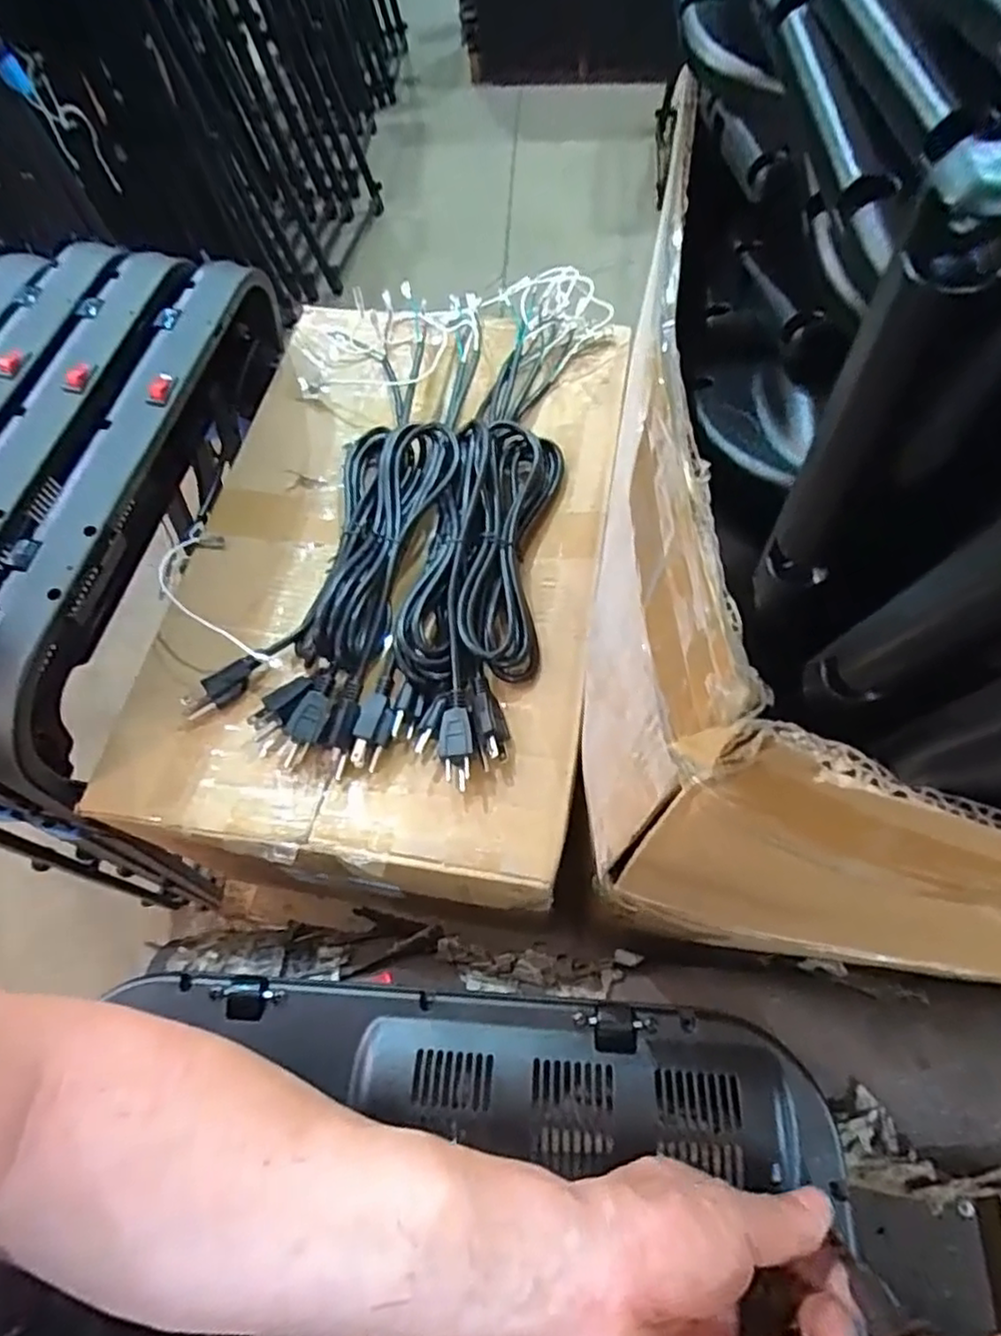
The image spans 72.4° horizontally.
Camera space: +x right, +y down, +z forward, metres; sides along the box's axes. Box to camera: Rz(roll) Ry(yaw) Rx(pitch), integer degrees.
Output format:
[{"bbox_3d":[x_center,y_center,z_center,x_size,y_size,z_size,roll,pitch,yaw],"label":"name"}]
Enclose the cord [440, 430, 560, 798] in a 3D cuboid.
[{"bbox_3d":[-0.006,-0.072,0.527,0.078,0.033,0.312,5,63,7],"label":"cord"}]

